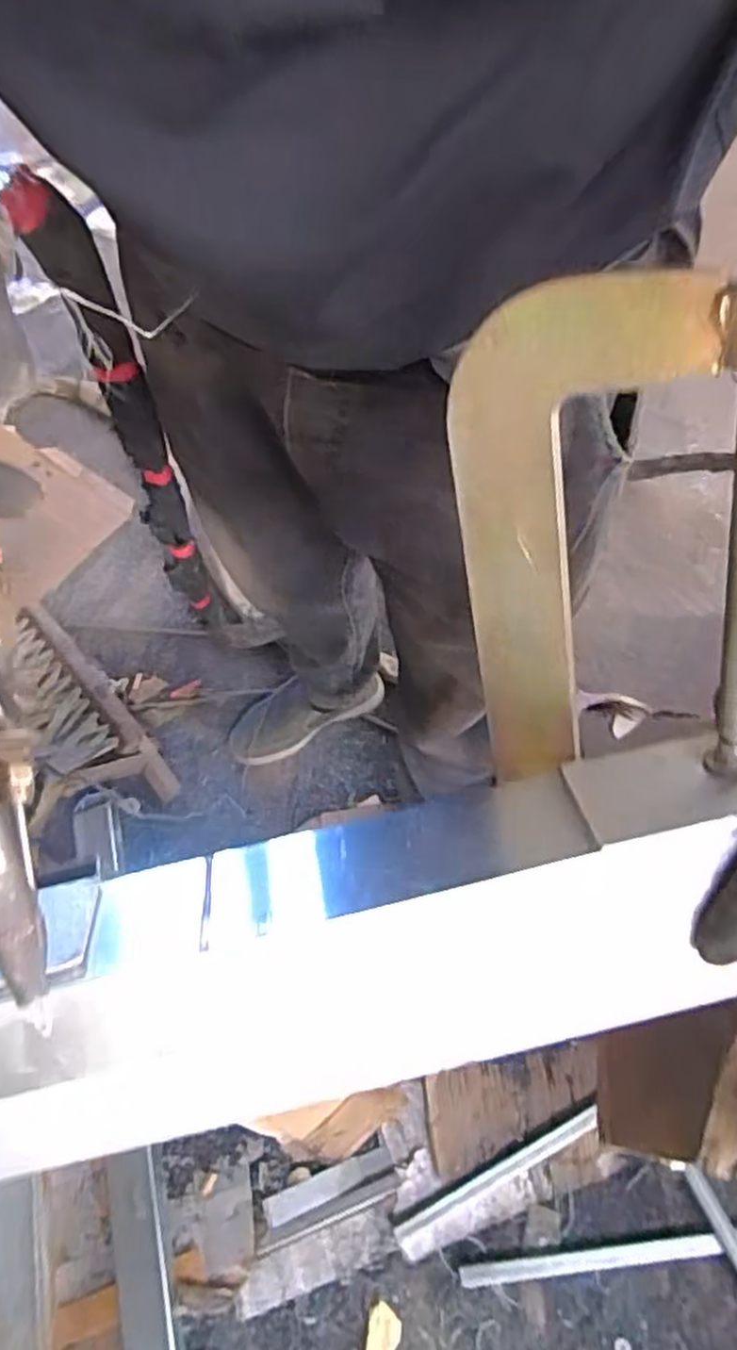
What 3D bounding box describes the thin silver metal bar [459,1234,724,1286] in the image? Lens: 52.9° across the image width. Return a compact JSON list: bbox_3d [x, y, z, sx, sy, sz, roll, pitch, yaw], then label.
[{"bbox_3d":[0.278,0.737,0.929,0.322,0.022,0.024,-6,63,-2],"label":"thin silver metal bar"}]

